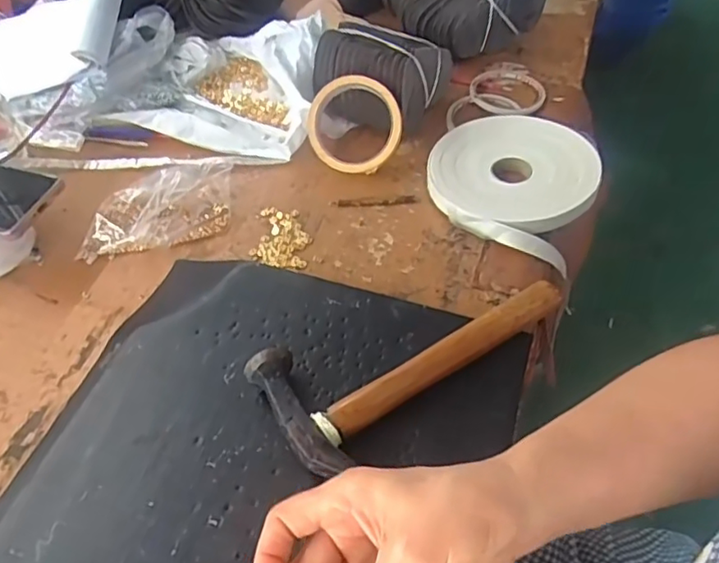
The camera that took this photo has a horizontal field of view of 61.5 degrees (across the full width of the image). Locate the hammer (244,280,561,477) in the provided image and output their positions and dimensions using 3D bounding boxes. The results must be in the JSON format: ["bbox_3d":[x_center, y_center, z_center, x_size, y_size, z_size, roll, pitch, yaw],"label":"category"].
[{"bbox_3d":[0.039,0.045,0.452,0.231,0.033,0.095,-30,57,-22],"label":"hammer"}]

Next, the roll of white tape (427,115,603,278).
[{"bbox_3d":[0.149,-0.106,0.594,0.155,0.038,0.172,20,54,16],"label":"roll of white tape"}]

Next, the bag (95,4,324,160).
[{"bbox_3d":[-0.153,-0.239,0.678,0.237,0.077,0.187,14,52,12],"label":"bag"}]

